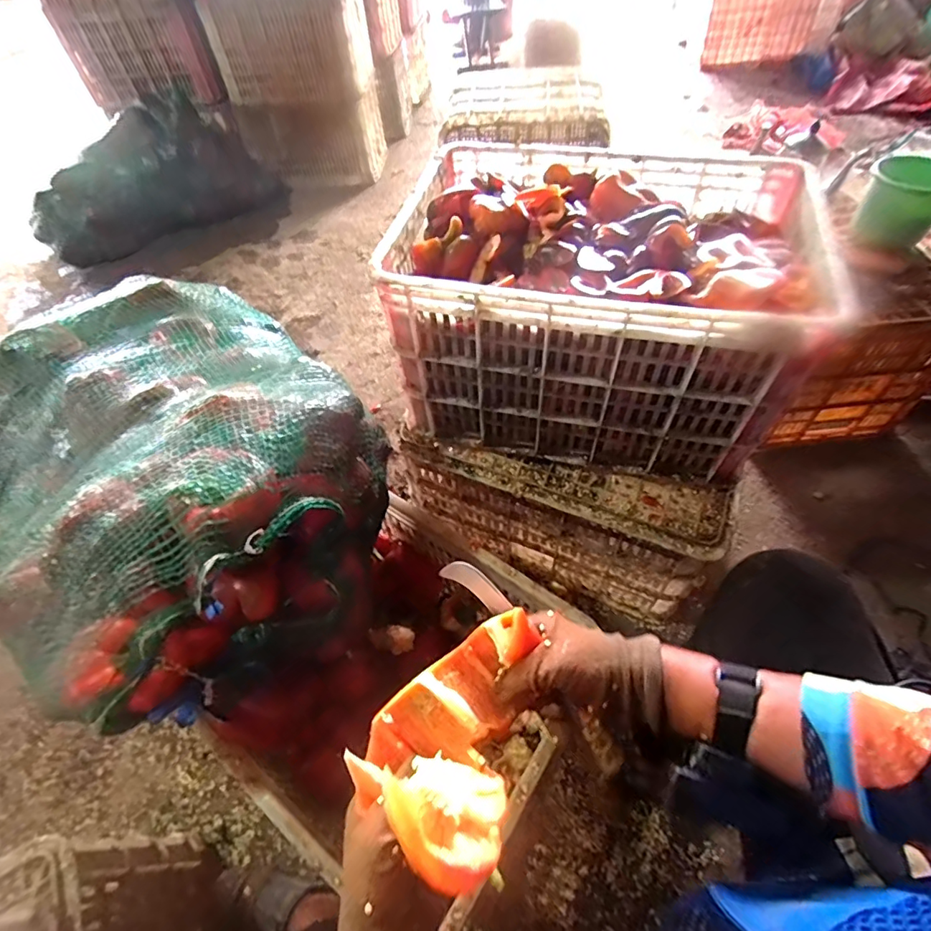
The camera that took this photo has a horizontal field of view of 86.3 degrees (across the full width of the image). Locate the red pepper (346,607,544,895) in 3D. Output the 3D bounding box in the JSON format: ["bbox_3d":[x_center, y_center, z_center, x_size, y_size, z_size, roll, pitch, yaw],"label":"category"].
[{"bbox_3d":[0.004,0.174,0.340,0.110,0.066,0.151,31,62,24],"label":"red pepper"}]

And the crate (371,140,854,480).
[{"bbox_3d":[0.181,-0.223,0.710,0.499,0.277,0.359,11,55,12],"label":"crate"}]

